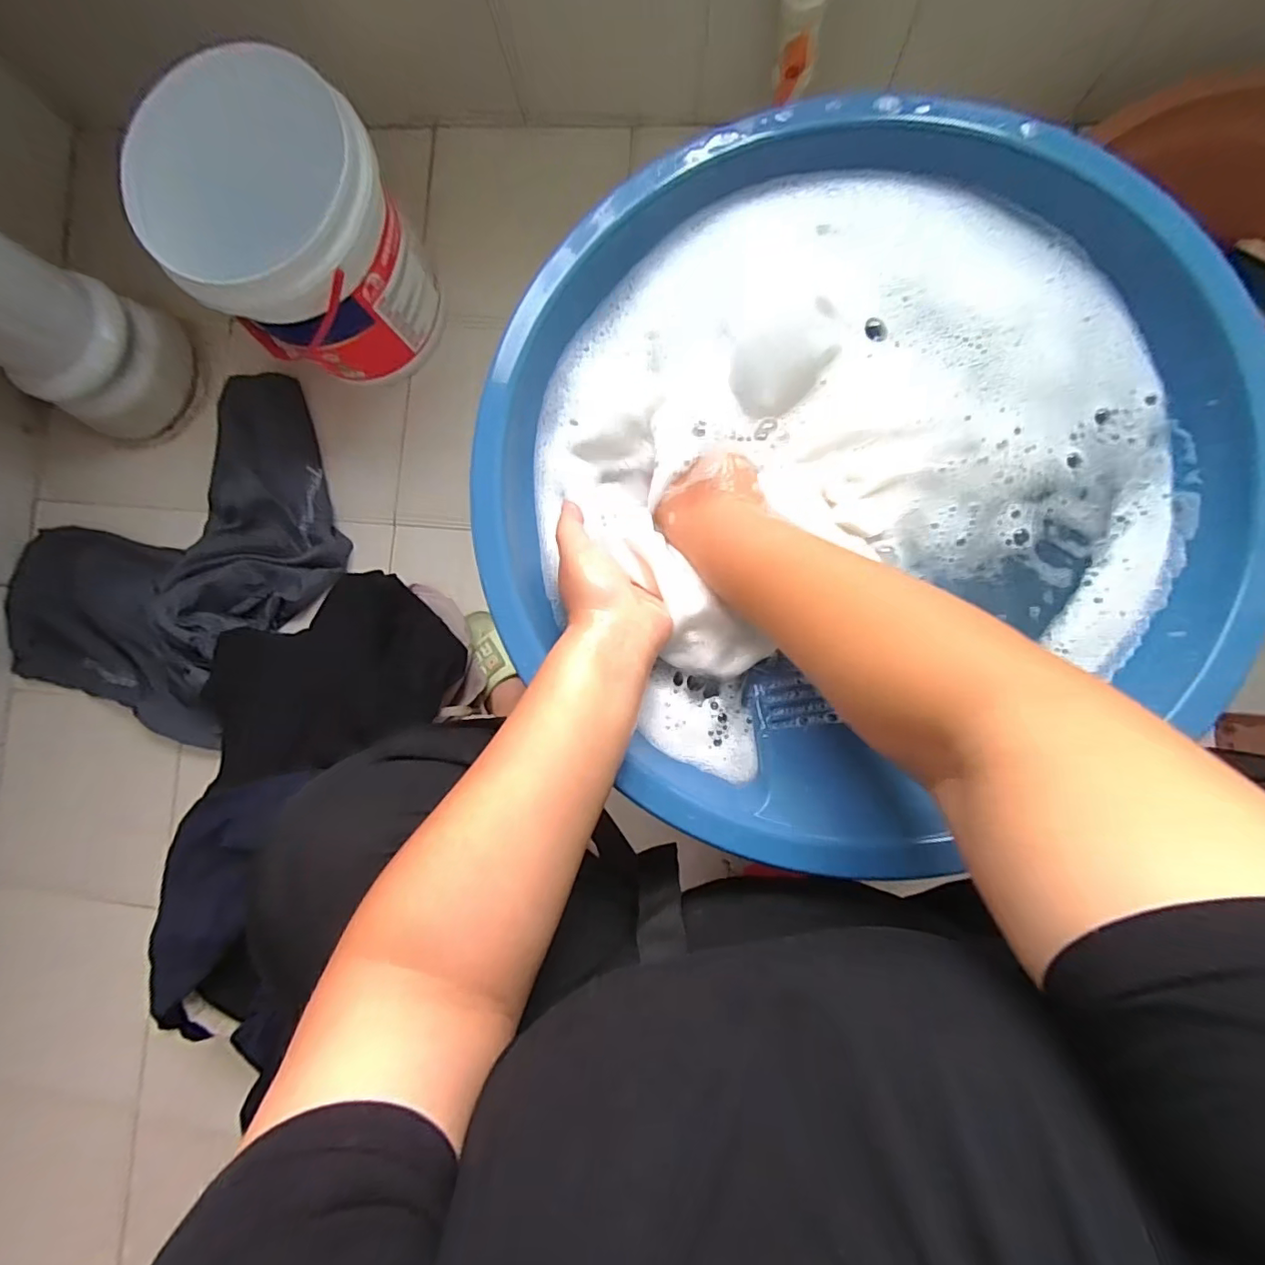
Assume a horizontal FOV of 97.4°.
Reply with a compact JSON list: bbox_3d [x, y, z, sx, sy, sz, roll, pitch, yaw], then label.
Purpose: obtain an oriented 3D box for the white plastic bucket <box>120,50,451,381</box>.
[{"bbox_3d":[-0.399,-0.465,0.693,0.220,0.281,0.205,0,89,6],"label":"white plastic bucket"}]

